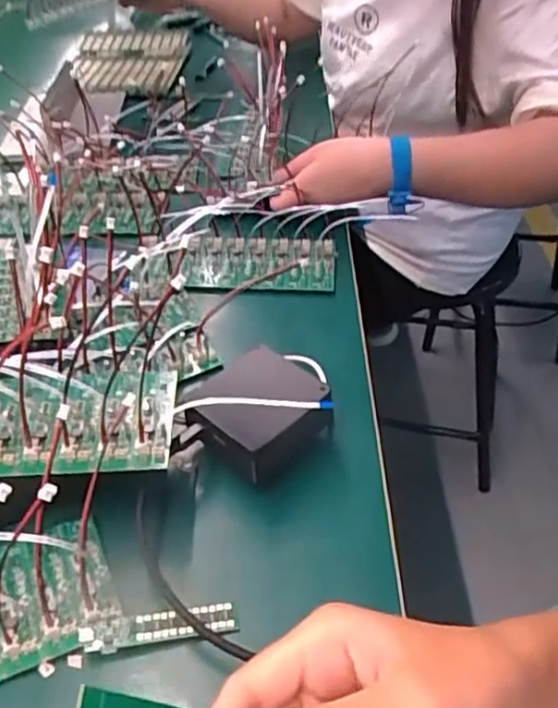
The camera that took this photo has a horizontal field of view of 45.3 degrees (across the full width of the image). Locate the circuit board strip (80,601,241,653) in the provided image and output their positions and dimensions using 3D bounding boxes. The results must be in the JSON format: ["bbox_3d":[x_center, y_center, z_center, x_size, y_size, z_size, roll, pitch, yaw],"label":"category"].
[{"bbox_3d":[-0.066,0.152,0.374,0.085,0.008,0.018,-8,41,-6],"label":"circuit board strip"}]

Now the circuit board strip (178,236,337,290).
[{"bbox_3d":[-0.018,-0.087,0.645,0.144,0.019,0.069,-1,41,2],"label":"circuit board strip"}]

